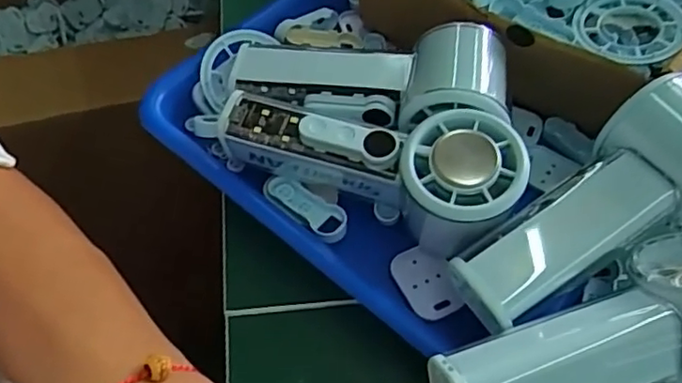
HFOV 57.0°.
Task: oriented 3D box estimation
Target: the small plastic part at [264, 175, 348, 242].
[{"bbox_3d":[-0.020,0.008,0.336,0.051,0.007,0.019,34,60,20],"label":"small plastic part"}]

